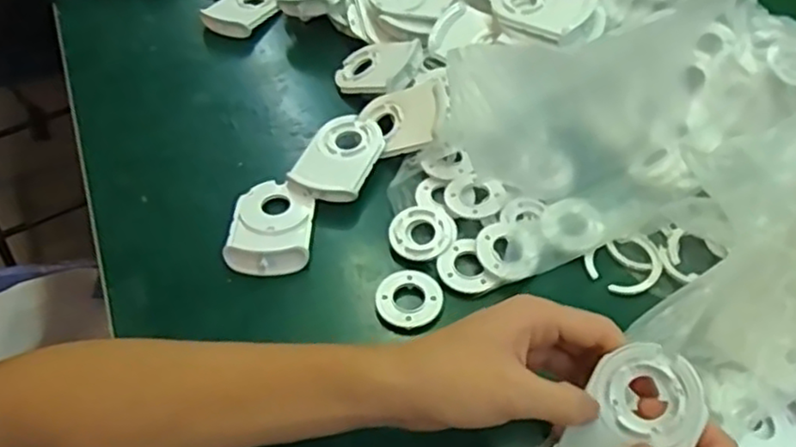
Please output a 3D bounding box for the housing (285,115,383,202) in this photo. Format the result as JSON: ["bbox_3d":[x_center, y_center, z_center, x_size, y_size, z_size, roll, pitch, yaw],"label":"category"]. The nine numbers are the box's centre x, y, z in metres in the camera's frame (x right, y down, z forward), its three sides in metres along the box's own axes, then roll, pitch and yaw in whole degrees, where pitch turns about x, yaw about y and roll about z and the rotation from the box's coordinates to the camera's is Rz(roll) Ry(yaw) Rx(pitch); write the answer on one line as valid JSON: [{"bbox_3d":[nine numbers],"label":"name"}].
[{"bbox_3d":[-0.046,-0.052,0.531,0.058,0.015,0.081,14,52,13],"label":"housing"}]

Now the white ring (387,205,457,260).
[{"bbox_3d":[0.018,0.006,0.489,0.047,0.013,0.042,-5,50,-3],"label":"white ring"}]

